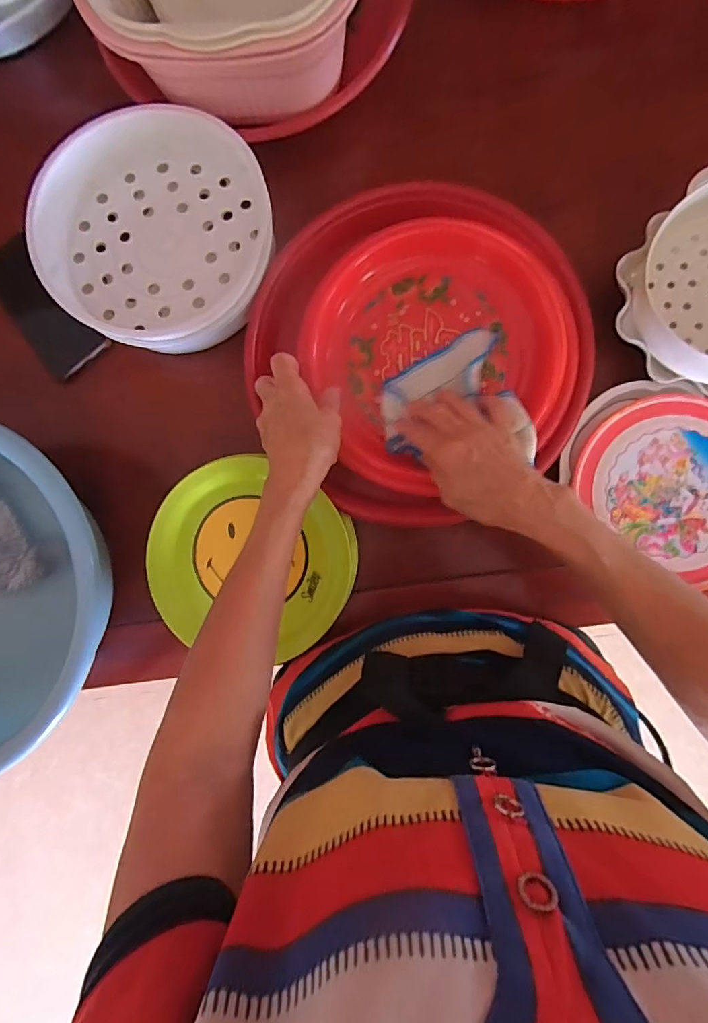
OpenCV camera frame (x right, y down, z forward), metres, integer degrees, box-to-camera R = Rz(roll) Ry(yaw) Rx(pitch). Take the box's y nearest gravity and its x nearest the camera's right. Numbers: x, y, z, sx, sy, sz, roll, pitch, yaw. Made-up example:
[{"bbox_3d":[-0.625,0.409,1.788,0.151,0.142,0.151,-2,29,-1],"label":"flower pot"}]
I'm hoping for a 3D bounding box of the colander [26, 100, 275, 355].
[{"bbox_3d":[-0.183,-0.280,0.461,0.209,0.065,0.245,2,85,4],"label":"colander"}]

